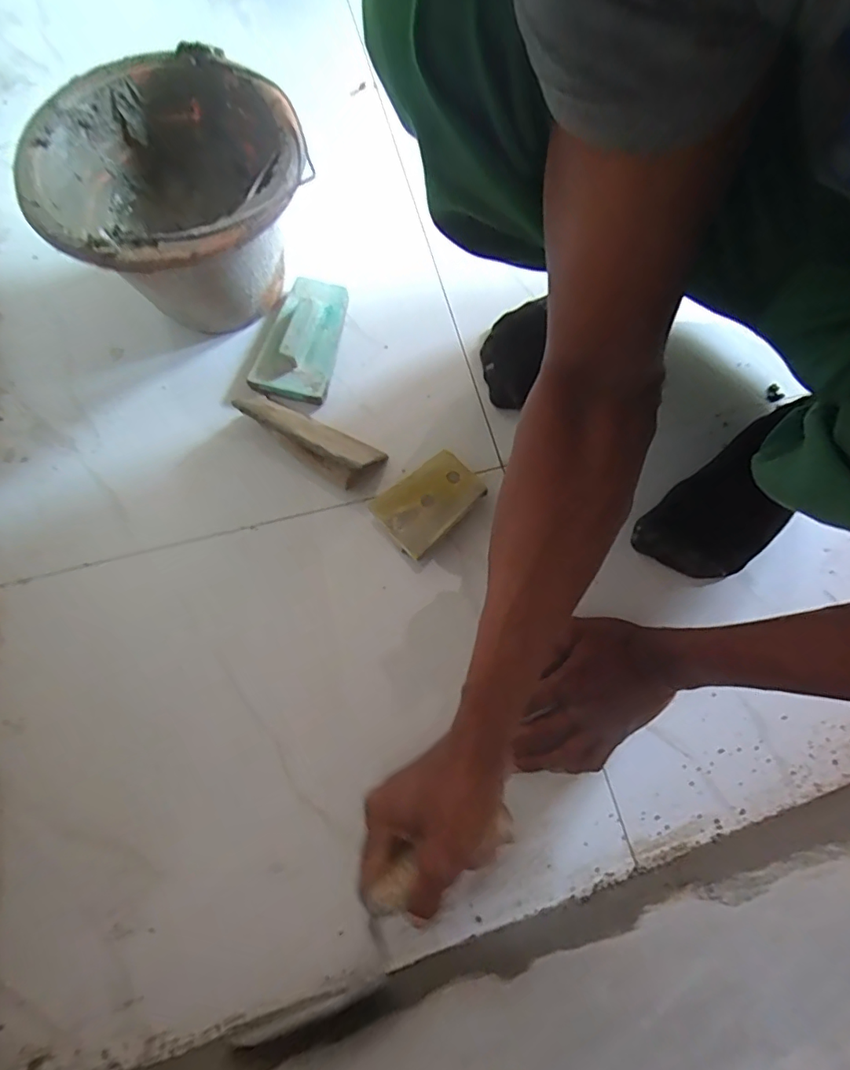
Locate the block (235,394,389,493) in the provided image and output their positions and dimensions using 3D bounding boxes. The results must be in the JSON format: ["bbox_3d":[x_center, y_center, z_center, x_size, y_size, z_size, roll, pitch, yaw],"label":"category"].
[{"bbox_3d":[-0.118,-0.105,0.535,0.155,0.057,0.056,32,76,8],"label":"block"}]

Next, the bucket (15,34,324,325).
[{"bbox_3d":[-0.242,-0.329,0.541,0.238,0.171,0.245,0,74,-1],"label":"bucket"}]

